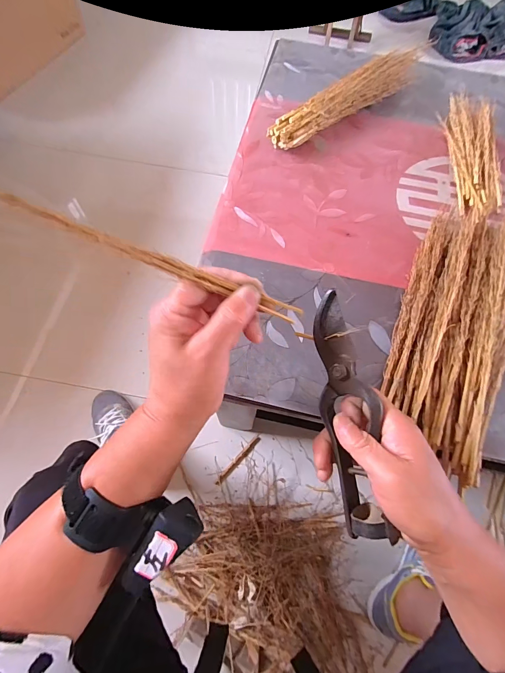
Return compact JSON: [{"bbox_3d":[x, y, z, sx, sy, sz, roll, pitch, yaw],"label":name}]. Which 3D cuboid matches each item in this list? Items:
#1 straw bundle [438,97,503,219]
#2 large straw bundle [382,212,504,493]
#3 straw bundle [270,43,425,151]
[{"bbox_3d":[0.326,-0.274,0.483,0.070,0.030,0.233,10,66,2],"label":"straw bundle"},{"bbox_3d":[0.229,-0.020,0.361,0.116,0.033,0.318,24,68,8],"label":"large straw bundle"},{"bbox_3d":[0.156,-0.376,0.511,0.319,0.047,0.044,-36,73,-16],"label":"straw bundle"}]

